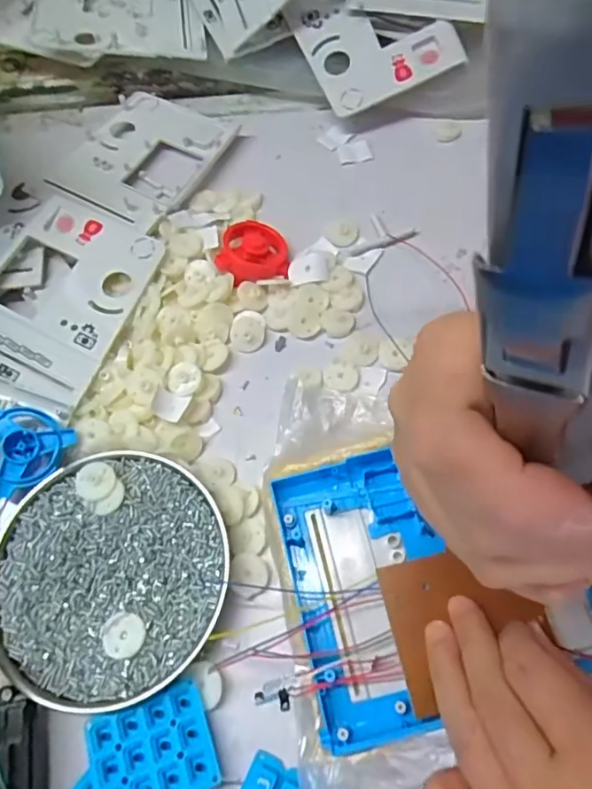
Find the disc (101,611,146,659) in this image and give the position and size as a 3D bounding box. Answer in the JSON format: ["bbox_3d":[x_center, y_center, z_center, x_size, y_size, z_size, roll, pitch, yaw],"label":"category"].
[{"bbox_3d":[-0.094,0.131,0.309,0.022,0.004,0.022,-1,63,1],"label":"disc"}]

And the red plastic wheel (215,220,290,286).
[{"bbox_3d":[-0.031,-0.107,0.412,0.049,0.017,0.049,-1,63,1],"label":"red plastic wheel"}]

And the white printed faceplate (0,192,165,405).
[{"bbox_3d":[-0.167,-0.074,0.400,0.108,0.016,0.139,20,65,12],"label":"white printed faceplate"}]

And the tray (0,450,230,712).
[{"bbox_3d":[-0.107,0.099,0.318,0.128,0.015,0.134,26,66,14],"label":"tray"}]

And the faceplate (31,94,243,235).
[{"bbox_3d":[-0.128,-0.197,0.466,0.117,0.010,0.139,24,66,13],"label":"faceplate"}]

